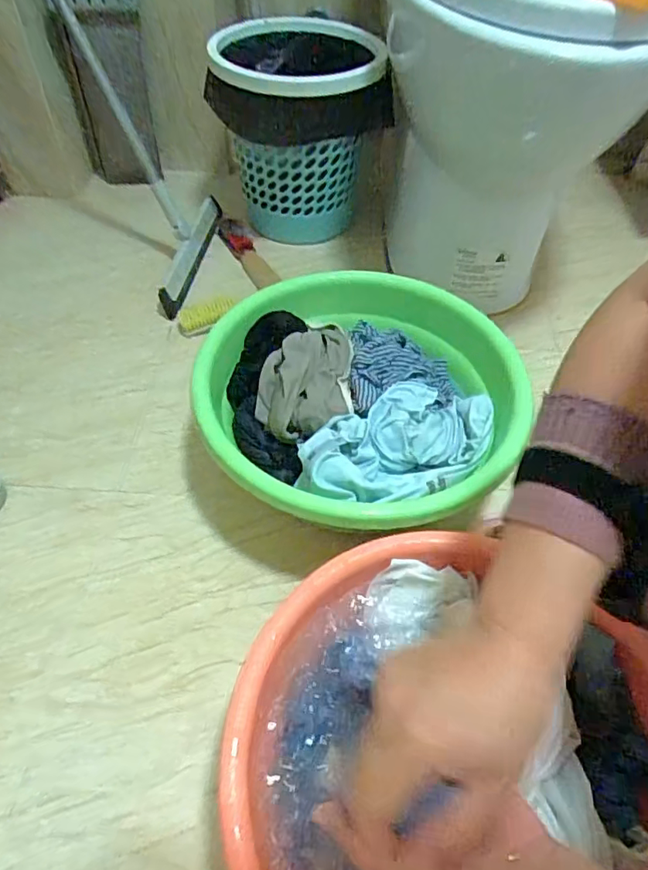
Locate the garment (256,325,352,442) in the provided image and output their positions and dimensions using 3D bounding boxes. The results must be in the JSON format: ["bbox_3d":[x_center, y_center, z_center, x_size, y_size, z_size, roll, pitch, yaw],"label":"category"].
[{"bbox_3d":[-0.021,-0.073,0.641,0.105,0.053,0.173,5,50,0],"label":"garment"}]

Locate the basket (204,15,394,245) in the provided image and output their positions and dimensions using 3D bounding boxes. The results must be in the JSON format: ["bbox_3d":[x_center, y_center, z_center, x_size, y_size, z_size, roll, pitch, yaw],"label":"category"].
[{"bbox_3d":[-0.053,-0.487,0.915,0.244,0.279,0.254,-5,52,-6],"label":"basket"}]

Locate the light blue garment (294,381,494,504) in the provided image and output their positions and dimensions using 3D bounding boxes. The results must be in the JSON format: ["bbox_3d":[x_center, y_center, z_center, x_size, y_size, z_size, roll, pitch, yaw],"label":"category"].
[{"bbox_3d":[0.087,0.012,0.592,0.230,0.049,0.125,-25,56,-22],"label":"light blue garment"}]

